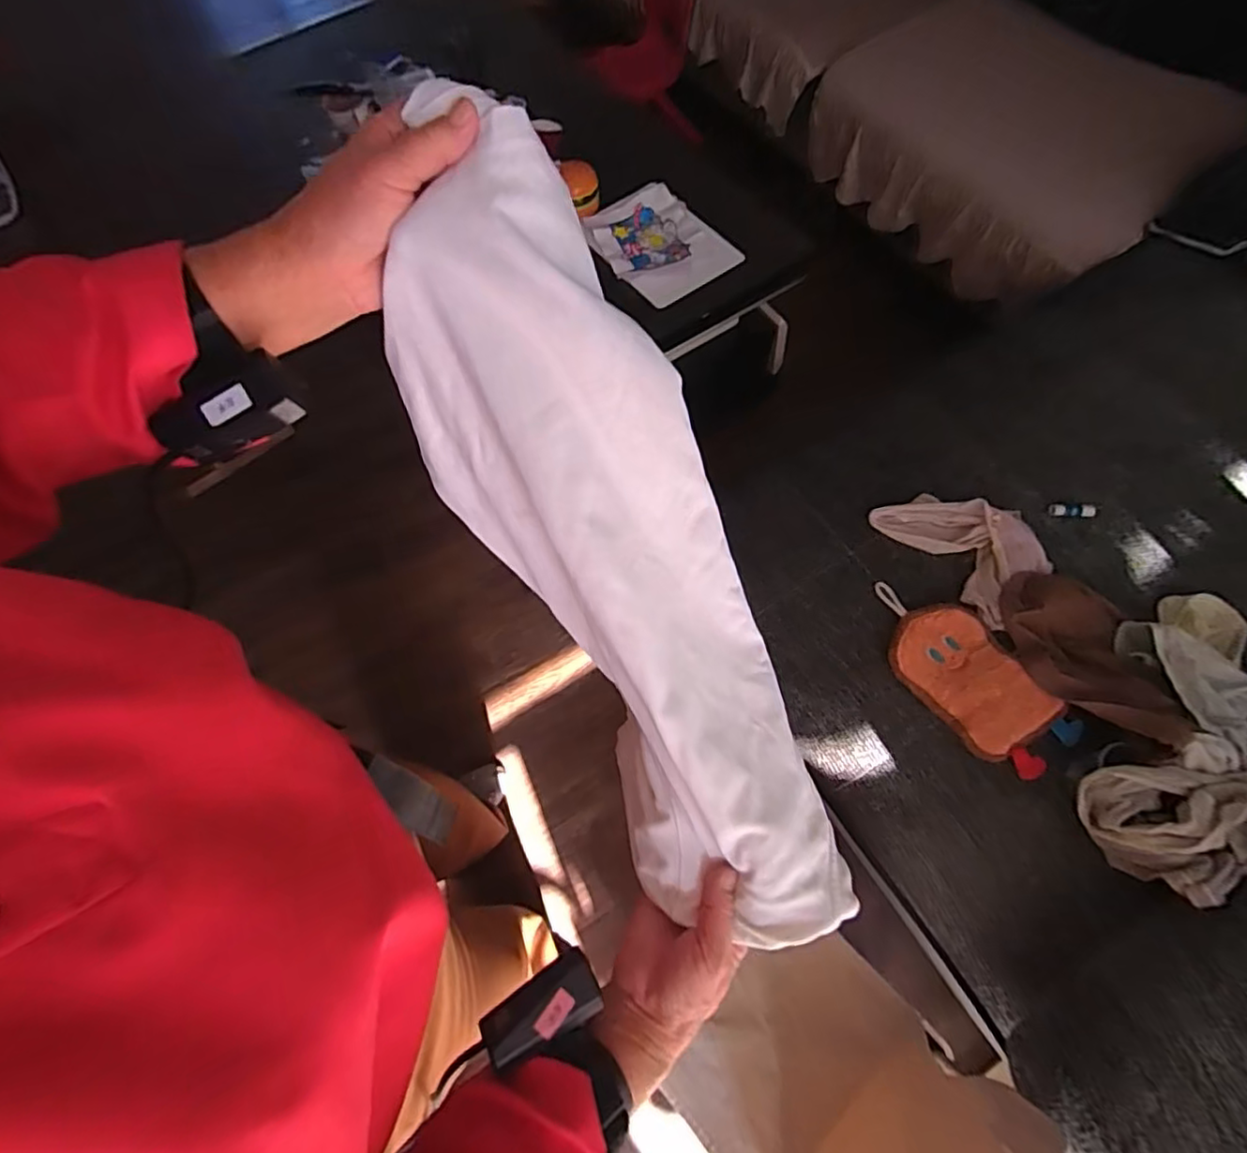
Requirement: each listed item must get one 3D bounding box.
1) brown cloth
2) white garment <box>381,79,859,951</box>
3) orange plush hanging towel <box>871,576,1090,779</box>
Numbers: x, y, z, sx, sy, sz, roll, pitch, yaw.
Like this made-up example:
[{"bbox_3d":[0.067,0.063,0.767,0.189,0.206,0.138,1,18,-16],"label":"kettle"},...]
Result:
[{"bbox_3d":[0.604,0.089,0.784,0.148,0.078,0.255,-13,65,-4],"label":"brown cloth"},{"bbox_3d":[-0.007,-0.006,0.404,0.143,0.115,0.513,-27,102,-10],"label":"white garment"},{"bbox_3d":[0.454,0.121,0.822,0.140,0.041,0.286,-33,68,-12],"label":"orange plush hanging towel"}]

